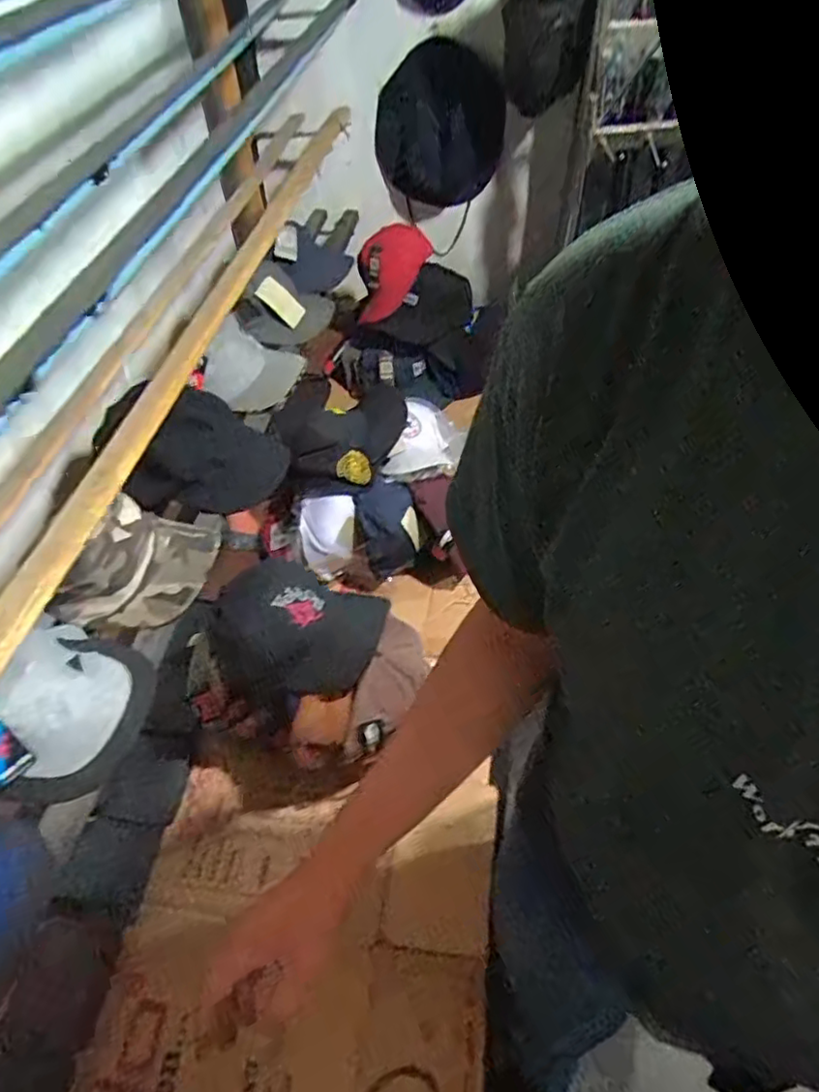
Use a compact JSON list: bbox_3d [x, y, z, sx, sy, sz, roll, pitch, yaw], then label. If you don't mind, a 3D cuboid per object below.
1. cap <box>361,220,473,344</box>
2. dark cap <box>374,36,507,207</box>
[{"bbox_3d":[0.015,-0.534,1.309,0.218,0.231,0.115,-6,13,-26],"label":"cap"},{"bbox_3d":[0.076,-0.930,1.429,0.300,0.327,0.085,-31,54,-21],"label":"dark cap"}]

